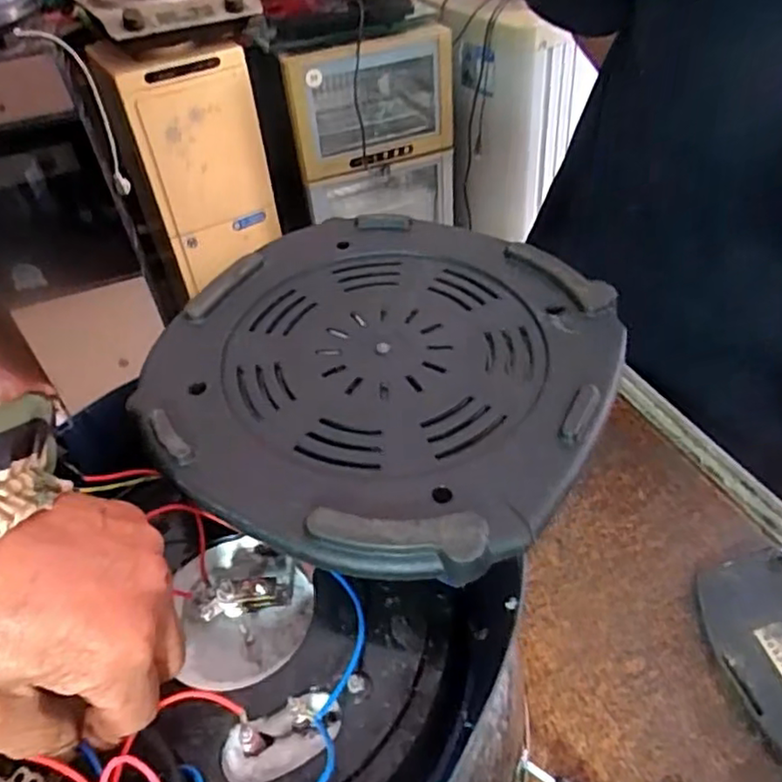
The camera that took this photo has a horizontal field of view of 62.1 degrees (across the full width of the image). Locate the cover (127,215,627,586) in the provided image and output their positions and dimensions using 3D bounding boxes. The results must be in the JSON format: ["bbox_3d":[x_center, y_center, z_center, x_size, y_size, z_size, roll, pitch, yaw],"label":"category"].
[{"bbox_3d":[-0.005,-0.021,0.368,0.239,0.019,0.244,19,50,23],"label":"cover"}]

